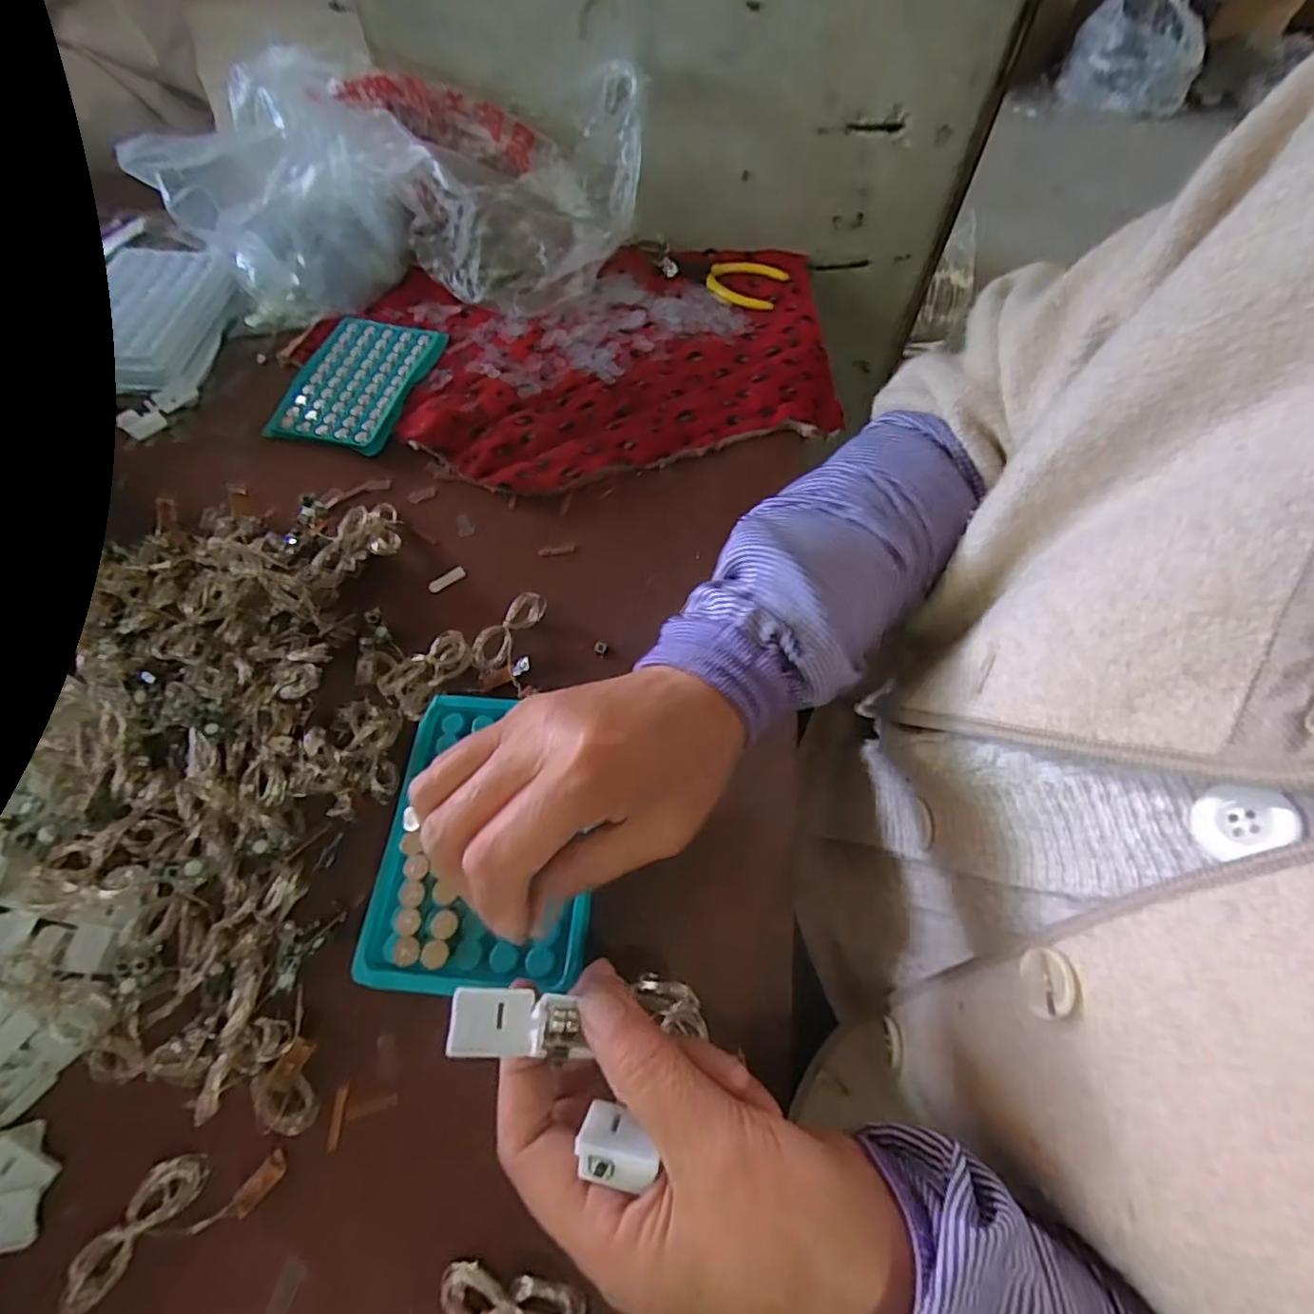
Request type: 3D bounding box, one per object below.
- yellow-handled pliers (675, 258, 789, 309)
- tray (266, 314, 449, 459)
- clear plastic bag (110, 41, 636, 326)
[{"bbox_3d":[0.063,-0.316,0.517,0.090,0.010,0.057,7,63,5],"label":"yellow-handled pliers"},{"bbox_3d":[-0.226,-0.212,0.471,0.093,0.008,0.133,11,63,7],"label":"tray"},{"bbox_3d":[-0.190,-0.353,0.479,0.352,0.116,0.114,-1,63,1],"label":"clear plastic bag"}]

